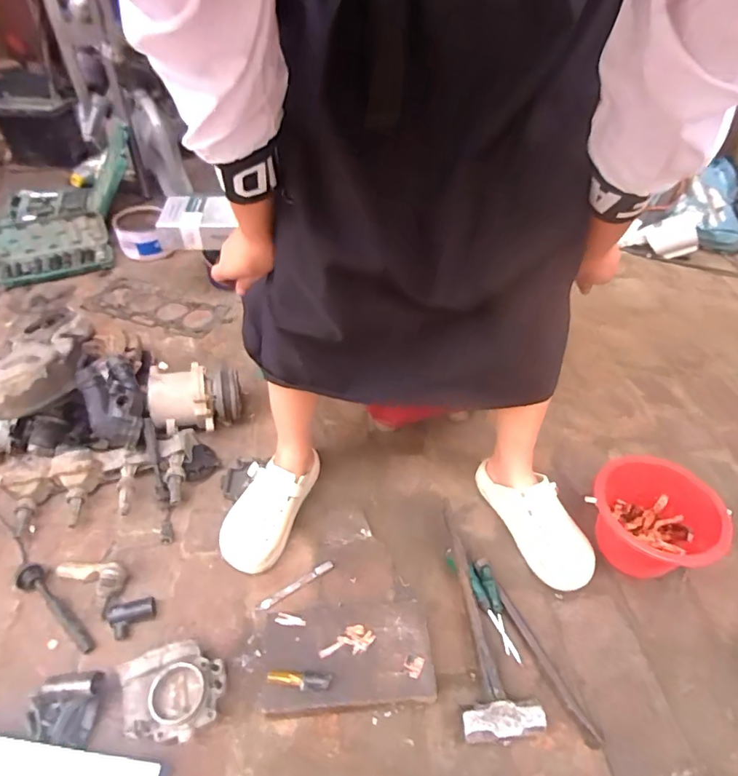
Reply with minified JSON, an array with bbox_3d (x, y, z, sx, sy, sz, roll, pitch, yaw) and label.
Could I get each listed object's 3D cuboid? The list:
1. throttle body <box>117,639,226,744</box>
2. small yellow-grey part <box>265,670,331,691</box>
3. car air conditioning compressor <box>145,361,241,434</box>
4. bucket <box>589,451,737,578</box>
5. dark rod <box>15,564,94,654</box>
[{"bbox_3d":[-0.252,0.400,0.635,0.117,0.063,0.107,-14,48,-14],"label":"throttle body"},{"bbox_3d":[-0.089,0.368,0.615,0.080,0.014,0.022,6,46,5],"label":"small yellow-grey part"},{"bbox_3d":[-0.333,0.026,0.946,0.156,0.124,0.122,-5,46,-6],"label":"car air conditioning compressor"},{"bbox_3d":[0.463,0.219,0.787,0.155,0.146,0.175,-19,49,-18],"label":"bucket"},{"bbox_3d":[-0.462,0.326,0.716,0.169,0.019,0.033,39,58,13],"label":"dark rod"}]

